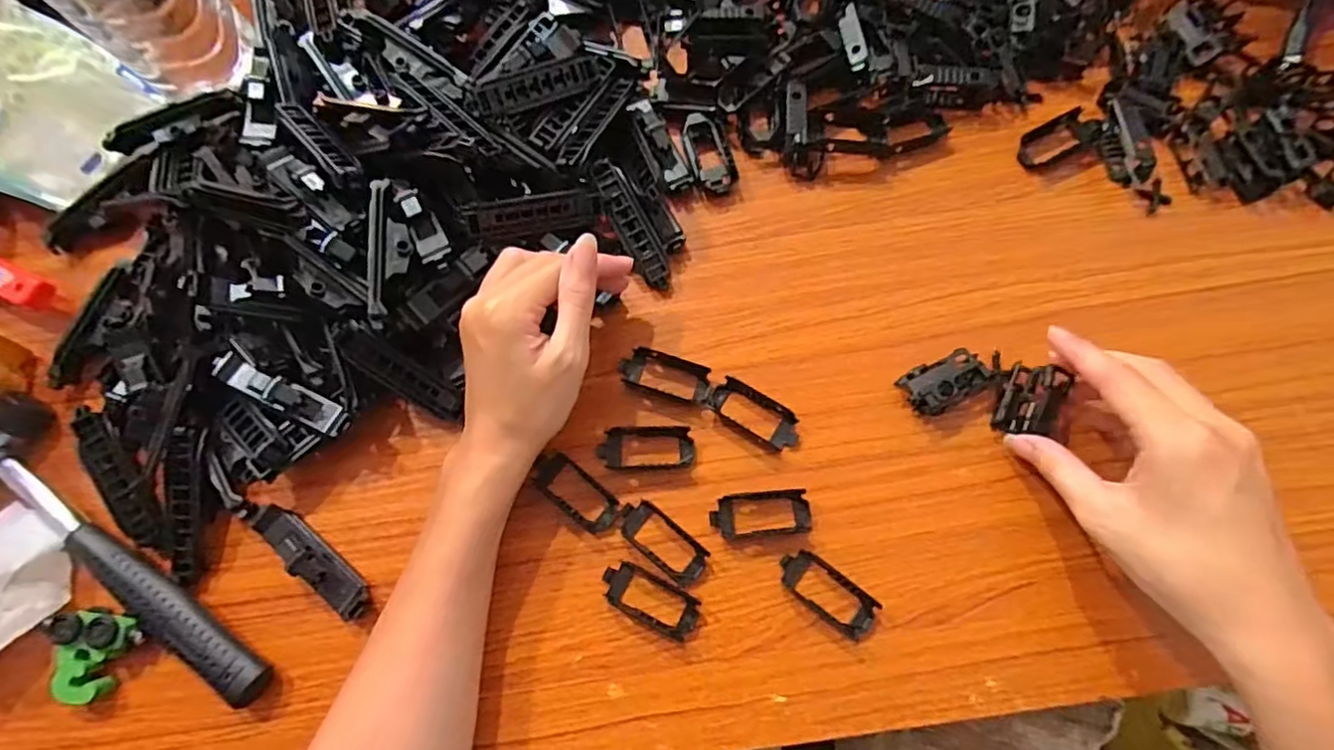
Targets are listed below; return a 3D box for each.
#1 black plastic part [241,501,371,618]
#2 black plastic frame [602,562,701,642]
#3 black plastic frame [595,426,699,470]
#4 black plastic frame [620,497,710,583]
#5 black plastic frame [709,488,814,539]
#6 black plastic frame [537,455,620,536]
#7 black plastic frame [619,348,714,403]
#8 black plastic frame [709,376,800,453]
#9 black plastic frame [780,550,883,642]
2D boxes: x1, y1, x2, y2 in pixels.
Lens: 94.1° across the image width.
[{"bbox_3d":[-0.186,0.092,0.319,0.083,0.018,0.018,38,80,10],"label":"black plastic part"},{"bbox_3d":[-0.009,0.113,0.312,0.050,0.006,0.023,25,78,7],"label":"black plastic frame"},{"bbox_3d":[-0.011,0.039,0.332,0.051,0.005,0.023,-2,76,1],"label":"black plastic frame"},{"bbox_3d":[-0.003,0.085,0.317,0.050,0.009,0.022,38,80,10],"label":"black plastic frame"},{"bbox_3d":[0.048,0.072,0.321,0.052,0.004,0.022,-5,76,0],"label":"black plastic frame"},{"bbox_3d":[-0.049,0.062,0.327,0.049,0.005,0.022,39,80,10],"label":"black plastic frame"},{"bbox_3d":[0.000,0.000,0.342,0.051,0.004,0.023,16,77,5],"label":"black plastic frame"},{"bbox_3d":[0.048,0.022,0.335,0.051,0.005,0.023,31,79,8],"label":"black plastic frame"},{"bbox_3d":[0.080,0.108,0.309,0.051,0.007,0.022,36,80,9],"label":"black plastic frame"}]

